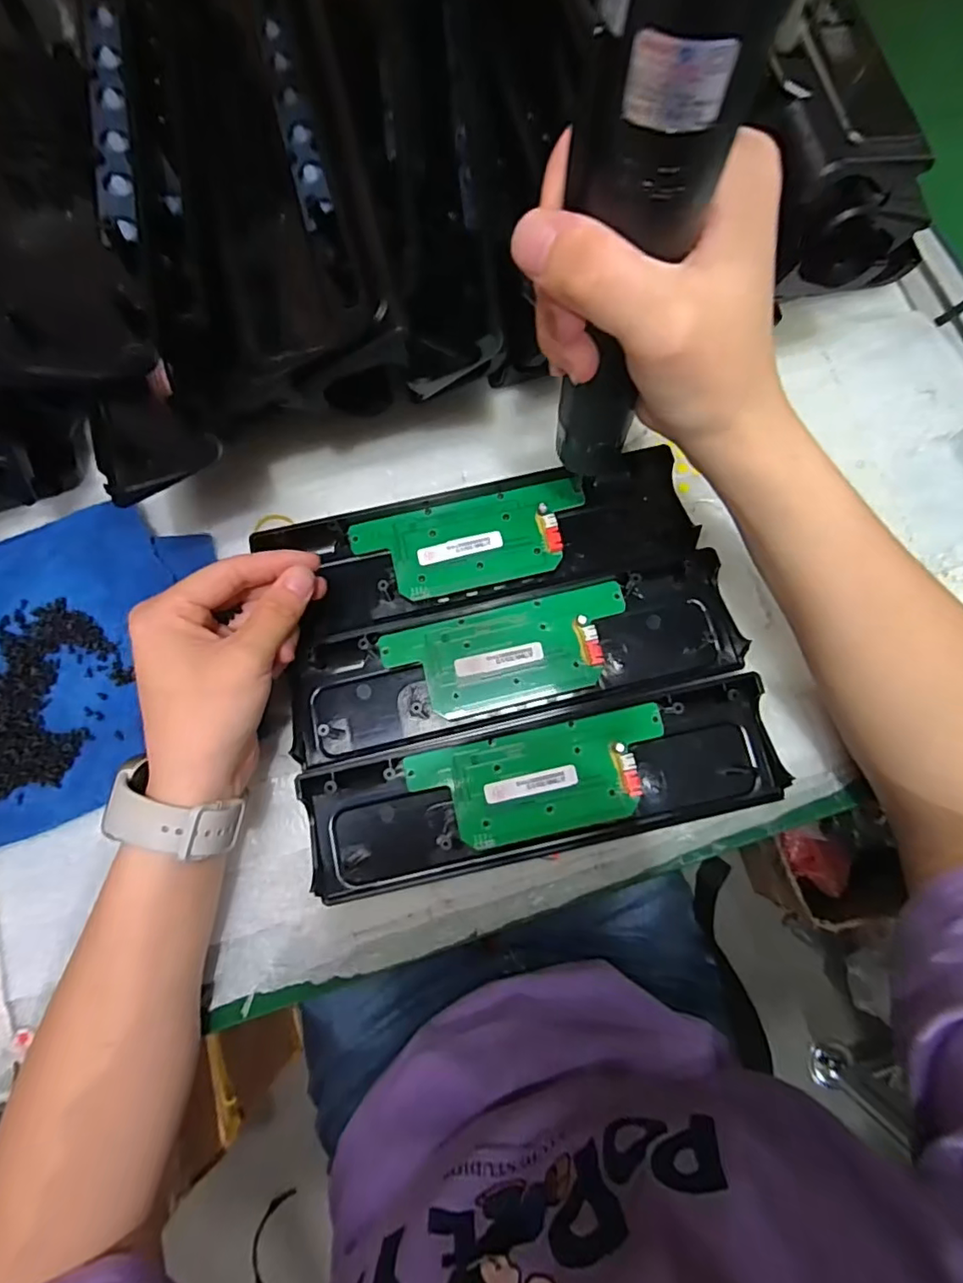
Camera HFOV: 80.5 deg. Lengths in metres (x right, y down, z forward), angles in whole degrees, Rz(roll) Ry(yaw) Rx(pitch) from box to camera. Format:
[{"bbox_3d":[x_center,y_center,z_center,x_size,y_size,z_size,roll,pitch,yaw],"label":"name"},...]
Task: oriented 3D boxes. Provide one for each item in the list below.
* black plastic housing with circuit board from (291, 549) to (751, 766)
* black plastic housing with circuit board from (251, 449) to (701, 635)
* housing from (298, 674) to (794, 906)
[{"bbox_3d":[0.018,0.009,0.316,0.243,0.018,0.069,-12,77,-1],"label":"black plastic housing with circuit board"},{"bbox_3d":[0.003,-0.058,0.331,0.236,0.015,0.068,-12,75,-1],"label":"black plastic housing with circuit board"},{"bbox_3d":[0.033,0.076,0.296,0.245,0.015,0.065,-12,77,-1],"label":"housing"}]

